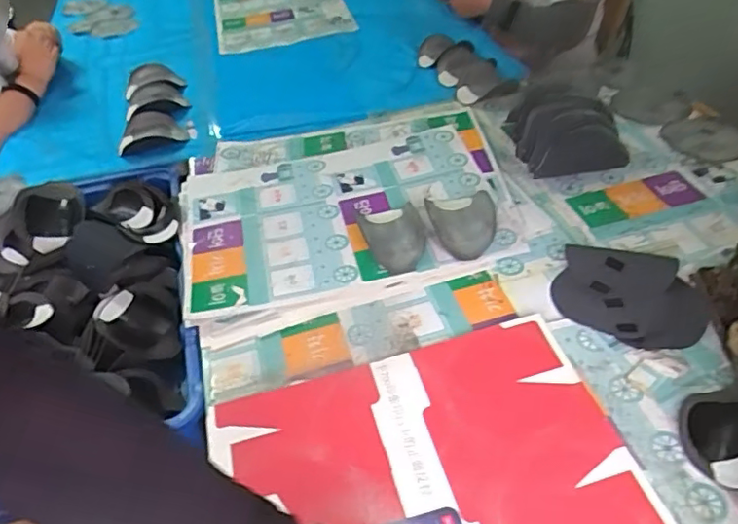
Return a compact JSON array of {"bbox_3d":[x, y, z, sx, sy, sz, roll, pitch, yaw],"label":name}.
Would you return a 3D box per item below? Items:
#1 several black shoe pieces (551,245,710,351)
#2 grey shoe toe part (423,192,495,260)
[{"bbox_3d":[0.366,0.043,0.831,0.193,0.021,0.176,7,44,15],"label":"several black shoe pieces"},{"bbox_3d":[0.152,-0.065,0.953,0.105,0.032,0.147,-5,42,2],"label":"grey shoe toe part"}]

